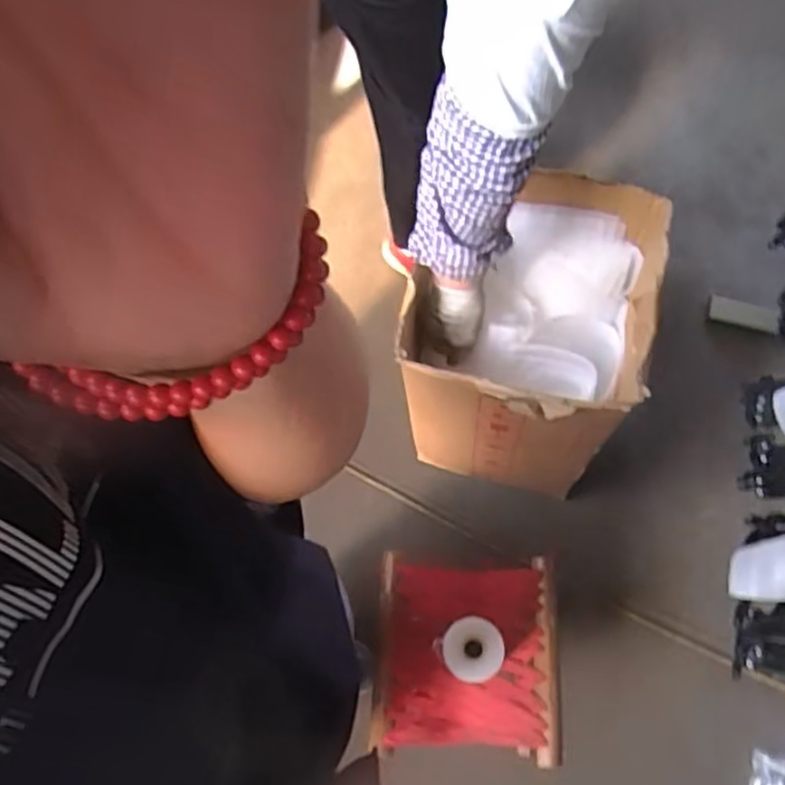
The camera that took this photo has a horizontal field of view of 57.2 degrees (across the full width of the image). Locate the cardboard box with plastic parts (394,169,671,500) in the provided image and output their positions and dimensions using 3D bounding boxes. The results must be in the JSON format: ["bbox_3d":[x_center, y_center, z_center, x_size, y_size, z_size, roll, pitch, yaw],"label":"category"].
[{"bbox_3d":[0.185,-0.058,1.117,0.302,0.543,0.317,14,70,6],"label":"cardboard box with plastic parts"}]

